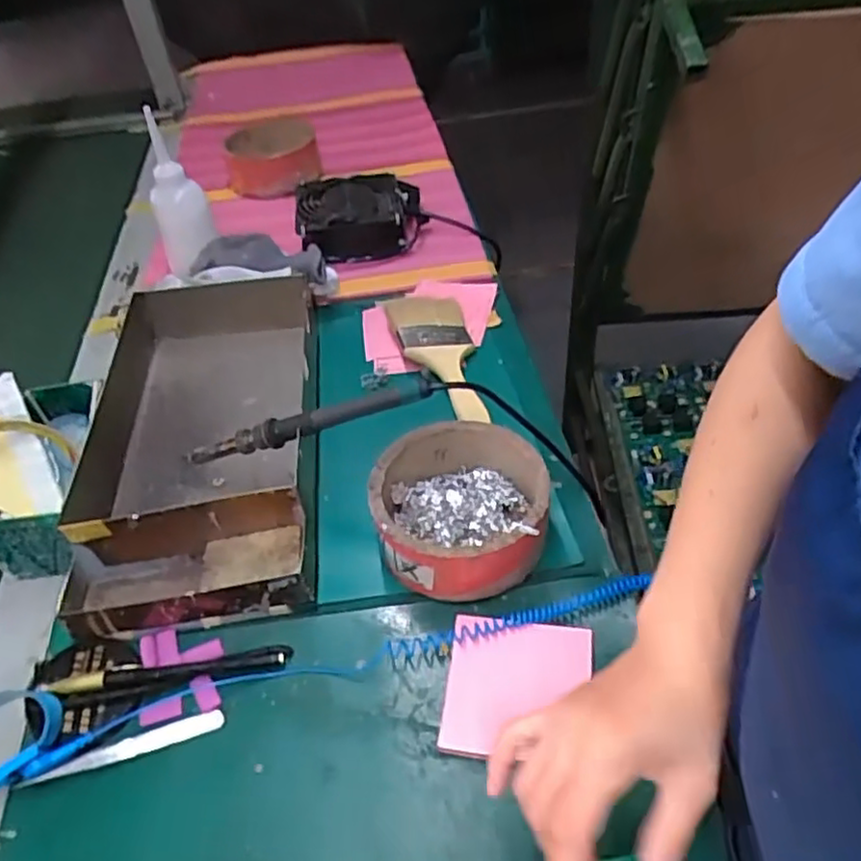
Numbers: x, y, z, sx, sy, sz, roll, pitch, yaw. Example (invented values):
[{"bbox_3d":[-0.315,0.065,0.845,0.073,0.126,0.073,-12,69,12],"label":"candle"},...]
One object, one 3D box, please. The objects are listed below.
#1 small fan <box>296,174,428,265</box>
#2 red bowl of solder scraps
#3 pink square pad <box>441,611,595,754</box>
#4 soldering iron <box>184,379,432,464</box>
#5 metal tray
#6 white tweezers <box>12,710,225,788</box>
[{"bbox_3d":[-0.079,-0.243,0.805,0.142,0.058,0.128,-8,45,-3],"label":"small fan"},{"bbox_3d":[0.021,0.054,0.495,0.116,0.054,0.118,-3,45,3],"label":"red bowl of solder scraps"},{"bbox_3d":[0.053,0.156,0.424,0.085,0.011,0.085,4,46,9],"label":"pink square pad"},{"bbox_3d":[-0.093,-0.005,0.508,0.200,0.017,0.015,-15,42,17],"label":"soldering iron"},{"bbox_3d":[-0.187,0.002,0.560,0.184,0.068,0.322,-8,45,-2],"label":"metal tray"},{"bbox_3d":[-0.180,0.186,0.412,0.111,0.012,0.011,-16,46,-10],"label":"white tweezers"}]

